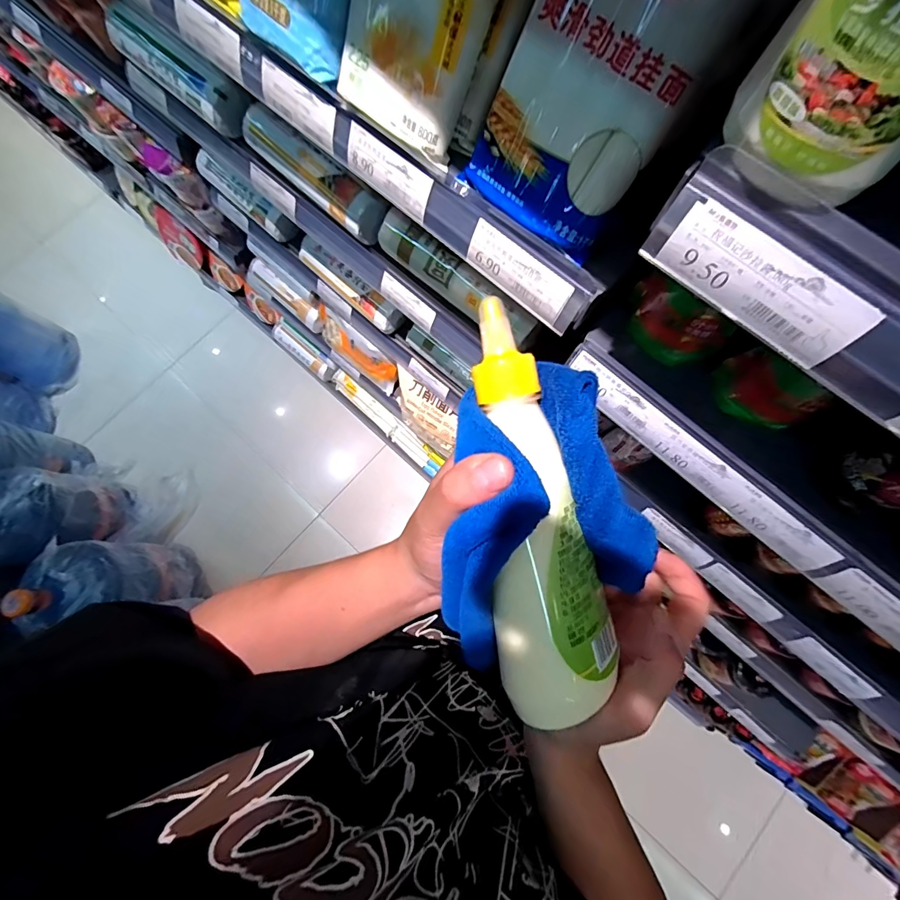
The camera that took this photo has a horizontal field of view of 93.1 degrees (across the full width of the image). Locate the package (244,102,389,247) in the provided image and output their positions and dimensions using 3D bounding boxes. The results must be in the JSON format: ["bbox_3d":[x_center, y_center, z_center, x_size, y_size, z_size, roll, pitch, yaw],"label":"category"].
[{"bbox_3d":[-0.188,-0.375,0.576,0.243,0.065,0.050,42,81,9],"label":"package"}]

